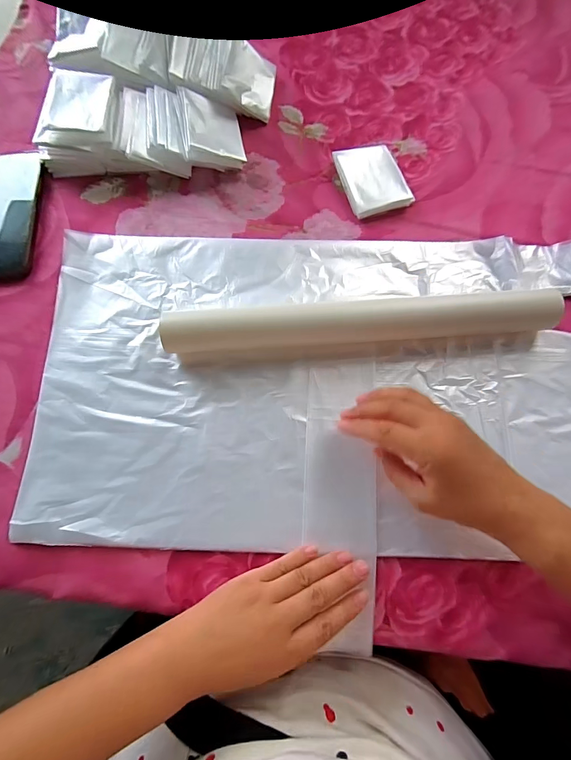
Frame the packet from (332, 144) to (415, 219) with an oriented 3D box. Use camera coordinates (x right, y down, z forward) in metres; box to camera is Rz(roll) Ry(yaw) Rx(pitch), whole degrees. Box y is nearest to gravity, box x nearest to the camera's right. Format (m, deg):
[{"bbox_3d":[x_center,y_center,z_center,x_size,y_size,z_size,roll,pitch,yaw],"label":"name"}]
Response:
[{"bbox_3d":[0.098,-0.226,0.391,0.066,0.013,0.084,-18,75,-3],"label":"packet"}]

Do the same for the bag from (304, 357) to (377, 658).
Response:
[{"bbox_3d":[0.051,0.097,0.305,0.067,0.005,0.239,-2,74,1],"label":"bag"}]

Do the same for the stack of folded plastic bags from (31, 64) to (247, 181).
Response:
[{"bbox_3d":[-0.160,-0.280,0.391,0.224,0.051,0.093,4,75,3],"label":"stack of folded plastic bags"}]

